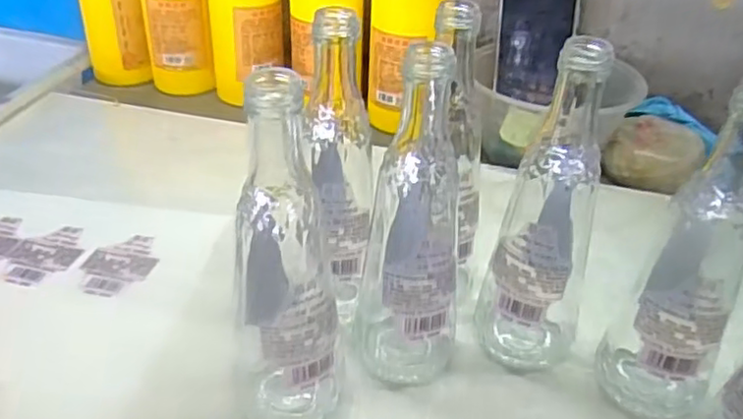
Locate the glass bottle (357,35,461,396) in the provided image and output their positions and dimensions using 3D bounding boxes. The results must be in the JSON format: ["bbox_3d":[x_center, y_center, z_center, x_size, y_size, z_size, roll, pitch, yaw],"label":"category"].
[{"bbox_3d":[0.026,0.016,0.393,0.062,0.217,0.057,4,37,1],"label":"glass bottle"}]

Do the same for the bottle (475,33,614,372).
[{"bbox_3d":[0.109,0.008,0.410,0.061,0.211,0.063,19,40,20],"label":"bottle"}]

